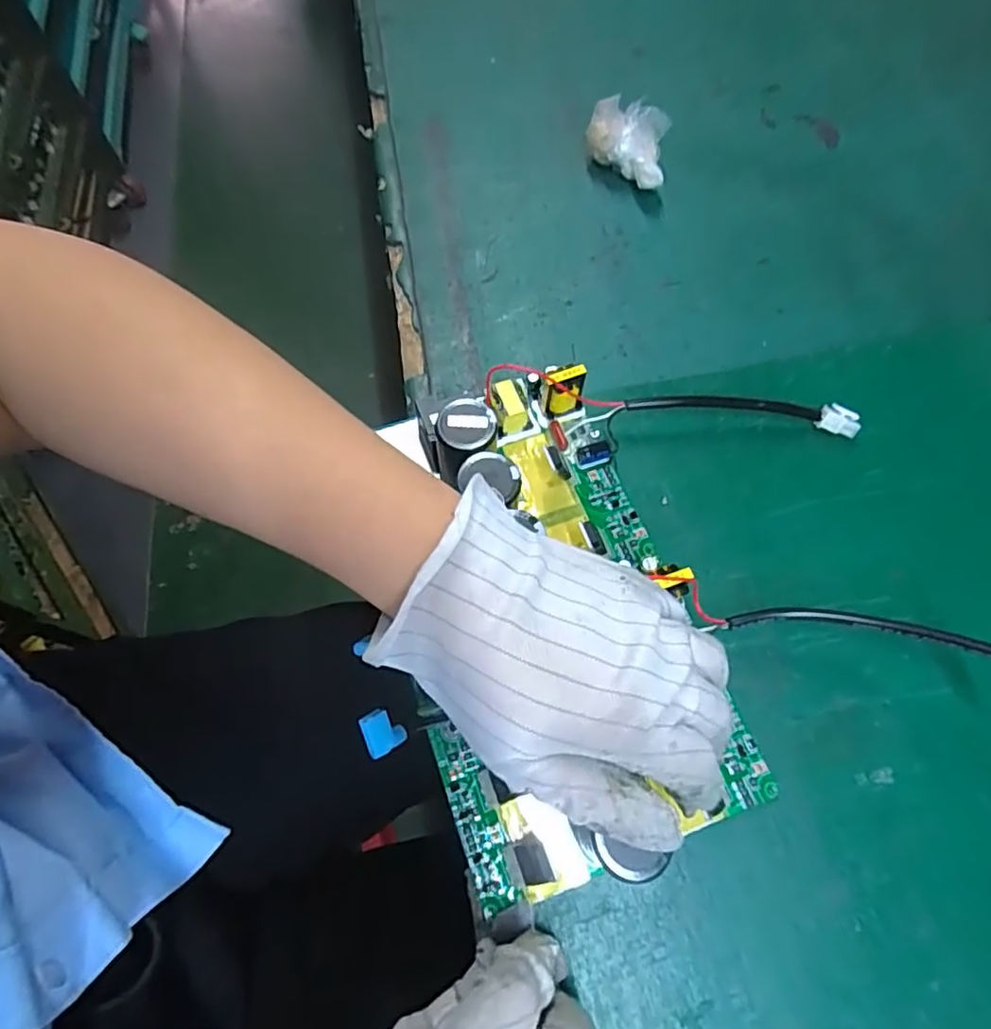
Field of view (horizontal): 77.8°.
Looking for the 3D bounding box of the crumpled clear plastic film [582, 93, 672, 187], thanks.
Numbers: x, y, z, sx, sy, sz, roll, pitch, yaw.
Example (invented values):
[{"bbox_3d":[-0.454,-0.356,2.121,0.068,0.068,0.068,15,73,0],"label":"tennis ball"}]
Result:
[{"bbox_3d":[0.090,-0.255,0.427,0.056,0.037,0.056,8,66,5],"label":"crumpled clear plastic film"}]

